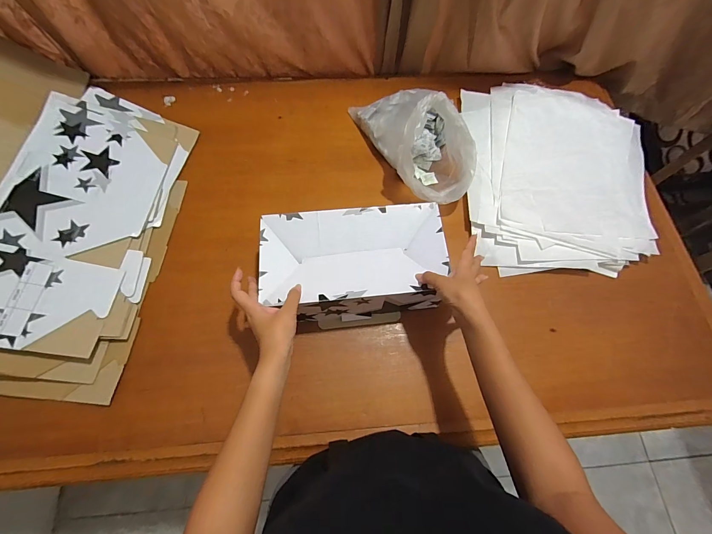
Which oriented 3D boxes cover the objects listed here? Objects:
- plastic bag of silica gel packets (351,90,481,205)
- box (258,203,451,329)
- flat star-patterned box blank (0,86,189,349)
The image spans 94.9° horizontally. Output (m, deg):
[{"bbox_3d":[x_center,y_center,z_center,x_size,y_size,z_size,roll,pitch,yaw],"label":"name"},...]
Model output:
[{"bbox_3d":[0.115,-0.258,0.624,0.143,0.150,0.288,-22,71,-9],"label":"plastic bag of silica gel packets"},{"bbox_3d":[-0.002,0.002,0.523,0.272,0.099,0.166,-5,73,-4],"label":"box"},{"bbox_3d":[-0.459,-0.104,0.557,0.228,0.014,0.464,14,67,-22],"label":"flat star-patterned box blank"}]

